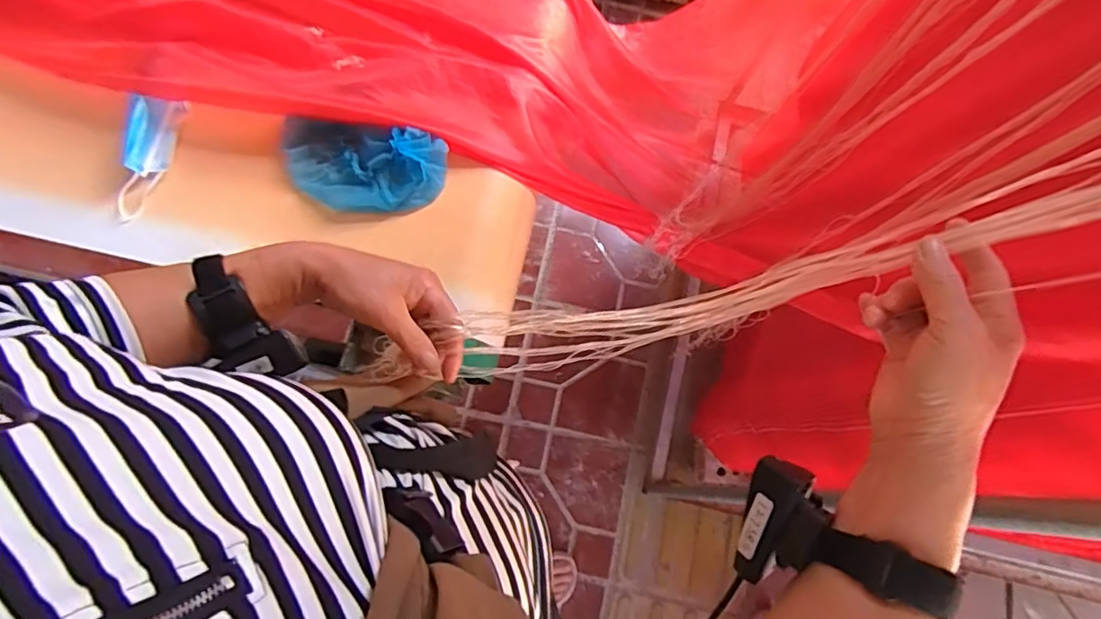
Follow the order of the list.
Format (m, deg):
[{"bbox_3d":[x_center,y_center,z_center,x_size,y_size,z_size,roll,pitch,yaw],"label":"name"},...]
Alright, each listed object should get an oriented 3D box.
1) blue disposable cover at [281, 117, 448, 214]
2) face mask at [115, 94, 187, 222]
[{"bbox_3d":[-0.230,-0.172,0.703,0.198,0.039,0.100,7,79,0],"label":"blue disposable cover"},{"bbox_3d":[-0.491,-0.184,0.699,0.050,0.037,0.149,16,75,1],"label":"face mask"}]

